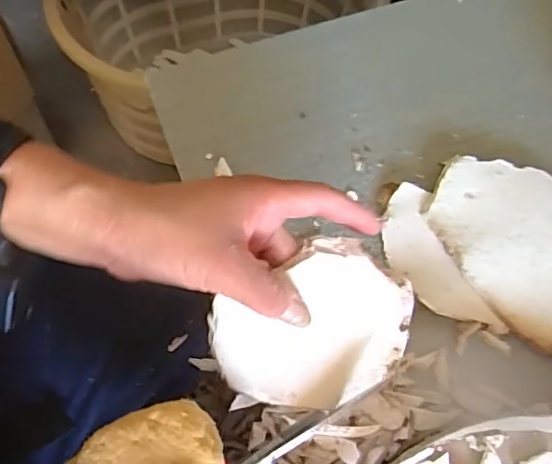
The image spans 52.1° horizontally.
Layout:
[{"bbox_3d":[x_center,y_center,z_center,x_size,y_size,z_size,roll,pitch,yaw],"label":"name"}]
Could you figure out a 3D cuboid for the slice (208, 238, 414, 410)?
[{"bbox_3d":[0.023,0.049,0.296,0.104,0.023,0.075,-31,65,-17],"label":"slice"}]

